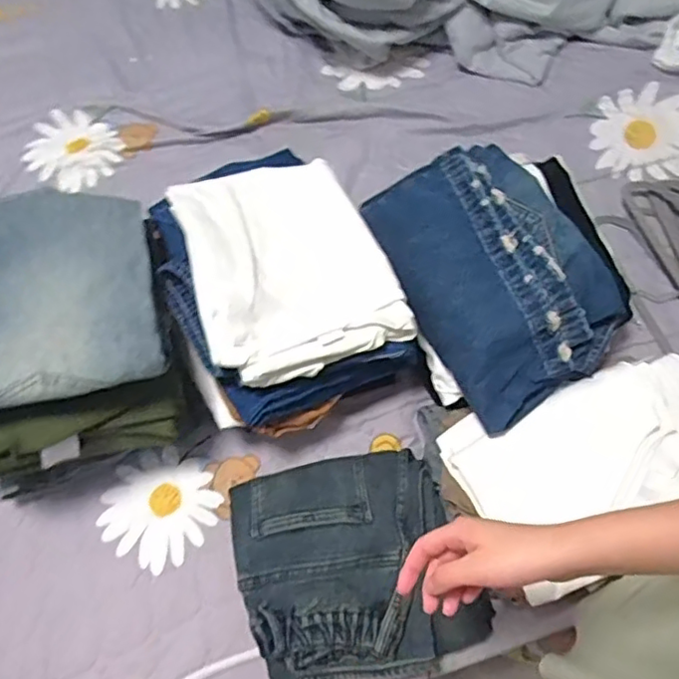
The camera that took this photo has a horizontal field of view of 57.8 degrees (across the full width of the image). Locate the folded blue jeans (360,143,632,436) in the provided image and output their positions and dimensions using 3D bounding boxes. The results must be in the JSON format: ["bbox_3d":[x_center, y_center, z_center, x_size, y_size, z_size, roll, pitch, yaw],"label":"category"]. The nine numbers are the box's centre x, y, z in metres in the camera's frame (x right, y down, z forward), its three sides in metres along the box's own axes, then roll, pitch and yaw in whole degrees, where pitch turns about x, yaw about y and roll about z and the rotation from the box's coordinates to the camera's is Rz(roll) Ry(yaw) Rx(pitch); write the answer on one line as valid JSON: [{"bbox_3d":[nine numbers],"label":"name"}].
[{"bbox_3d":[0.192,-0.096,0.781,0.237,0.063,0.353,-29,73,-10],"label":"folded blue jeans"}]

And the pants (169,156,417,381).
[{"bbox_3d":[-0.062,-0.101,0.723,0.225,0.069,0.283,-19,71,-7],"label":"pants"}]

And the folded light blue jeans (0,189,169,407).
[{"bbox_3d":[-0.334,-0.054,0.645,0.264,0.034,0.254,-10,60,-13],"label":"folded light blue jeans"}]

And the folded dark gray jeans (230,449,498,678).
[{"bbox_3d":[0.020,0.276,0.751,0.268,0.057,0.253,-13,71,-2],"label":"folded dark gray jeans"}]

